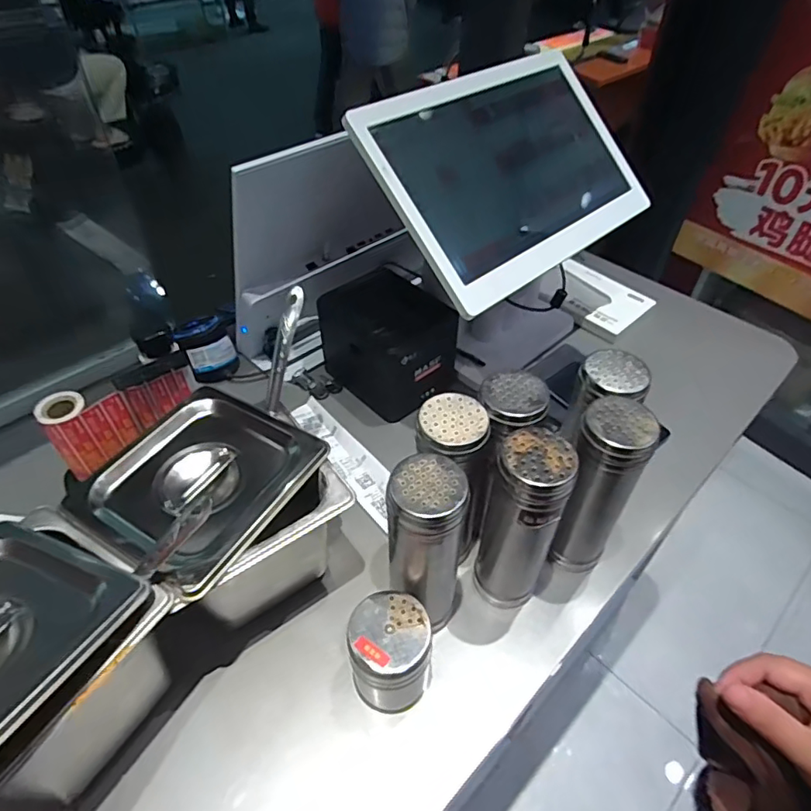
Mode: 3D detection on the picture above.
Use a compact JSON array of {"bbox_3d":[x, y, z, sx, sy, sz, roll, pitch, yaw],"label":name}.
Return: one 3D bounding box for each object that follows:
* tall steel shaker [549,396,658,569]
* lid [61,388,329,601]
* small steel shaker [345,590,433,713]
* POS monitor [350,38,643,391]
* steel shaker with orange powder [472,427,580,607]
[{"bbox_3d":[0.179,0.084,0.530,0.071,0.204,0.062,26,50,22],"label":"tall steel shaker"},{"bbox_3d":[-0.179,0.059,0.484,0.162,0.027,0.174,25,50,21],"label":"lid"},{"bbox_3d":[-0.014,0.214,0.471,0.066,0.099,0.065,1,46,-1],"label":"small steel shaker"},{"bbox_3d":[0.133,-0.222,0.742,0.198,0.344,0.382,35,55,29],"label":"POS monitor"},{"bbox_3d":[0.103,0.111,0.502,0.065,0.204,0.059,14,47,12],"label":"steel shaker with orange powder"}]

